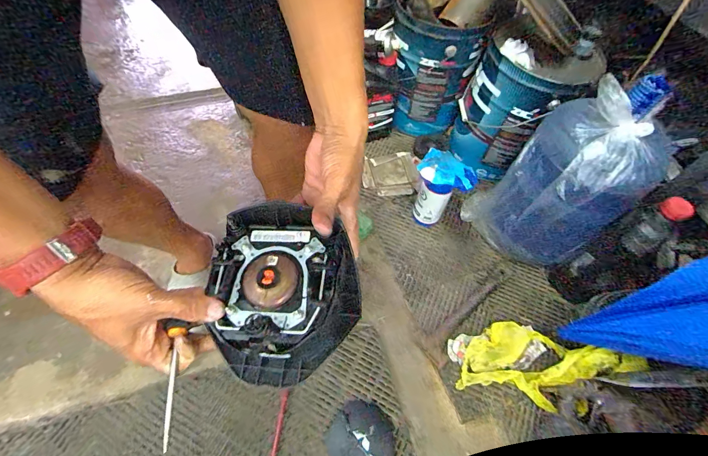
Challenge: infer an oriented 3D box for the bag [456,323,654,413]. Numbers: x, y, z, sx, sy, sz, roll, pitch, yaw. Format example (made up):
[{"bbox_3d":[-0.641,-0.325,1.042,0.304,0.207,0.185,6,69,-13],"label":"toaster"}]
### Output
[{"bbox_3d":[0.426,0.300,0.761,0.374,0.075,0.179,-3,54,15],"label":"bag"}]

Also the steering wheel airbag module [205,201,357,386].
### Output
[{"bbox_3d":[-0.073,0.067,0.362,0.146,0.077,0.167,4,56,-2],"label":"steering wheel airbag module"}]

